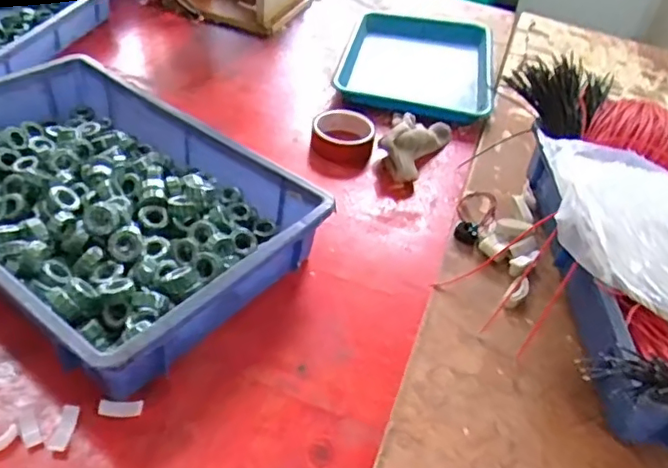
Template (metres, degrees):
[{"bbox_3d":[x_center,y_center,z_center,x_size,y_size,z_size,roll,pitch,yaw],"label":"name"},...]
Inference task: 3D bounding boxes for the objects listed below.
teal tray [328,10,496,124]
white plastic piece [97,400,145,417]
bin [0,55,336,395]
[{"bbox_3d":[0.150,-0.306,1.025,0.254,0.041,0.387,11,41,7],"label":"teal tray"},{"bbox_3d":[-0.176,0.144,0.486,0.034,0.008,0.013,-1,41,-7],"label":"white plastic piece"},{"bbox_3d":[-0.255,-0.036,0.624,0.432,0.090,0.280,29,46,25],"label":"bin"}]

